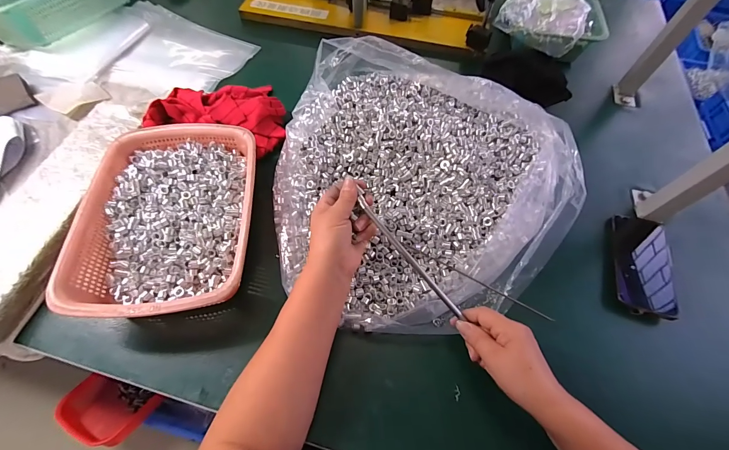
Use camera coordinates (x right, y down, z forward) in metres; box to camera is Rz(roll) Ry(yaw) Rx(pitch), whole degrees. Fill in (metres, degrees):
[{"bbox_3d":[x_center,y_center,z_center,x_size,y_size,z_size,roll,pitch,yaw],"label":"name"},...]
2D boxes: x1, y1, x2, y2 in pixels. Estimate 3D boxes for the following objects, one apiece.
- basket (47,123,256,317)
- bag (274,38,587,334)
[{"bbox_3d":[-0.269,-0.017,0.456,0.213,0.063,0.296,-3,61,-4],"label":"basket"},{"bbox_3d":[0.084,-0.089,0.470,0.437,0.146,0.447,1,61,-2],"label":"bag"}]

